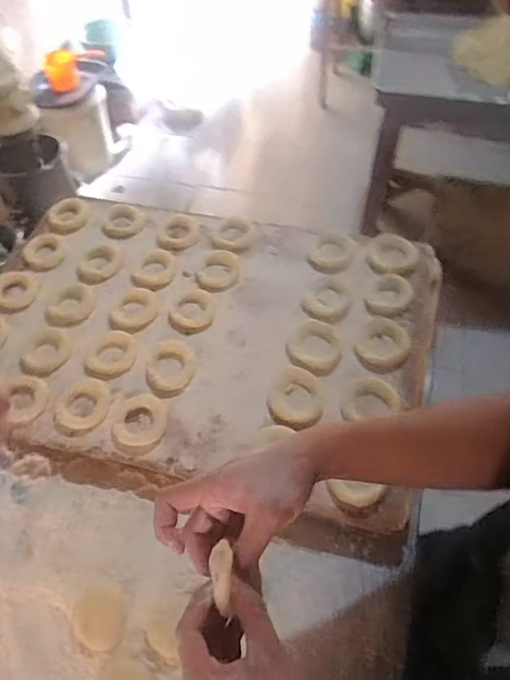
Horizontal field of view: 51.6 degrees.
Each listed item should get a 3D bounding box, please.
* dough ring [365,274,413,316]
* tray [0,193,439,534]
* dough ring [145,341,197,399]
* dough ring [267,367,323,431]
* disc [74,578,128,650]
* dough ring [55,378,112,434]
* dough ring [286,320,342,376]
[{"bbox_3d":[0.178,-0.058,0.702,0.056,0.016,0.073,15,54,14],"label":"dough ring"},{"bbox_3d":[-0.077,-0.029,0.696,0.581,0.035,0.409,12,53,12],"label":"tray"},{"bbox_3d":[-0.105,0.036,0.651,0.058,0.009,0.079,8,53,9],"label":"dough ring"},{"bbox_3d":[0.047,0.067,0.619,0.063,0.018,0.083,0,52,2],"label":"dough ring"},{"bbox_3d":[-0.148,0.263,0.509,0.049,0.009,0.058,5,52,6],"label":"disc"},{"bbox_3d":[-0.204,0.077,0.623,0.064,0.011,0.067,-1,52,2],"label":"dough ring"},{"bbox_3d":[0.075,0.006,0.658,0.069,0.011,0.076,24,57,20],"label":"dough ring"}]

